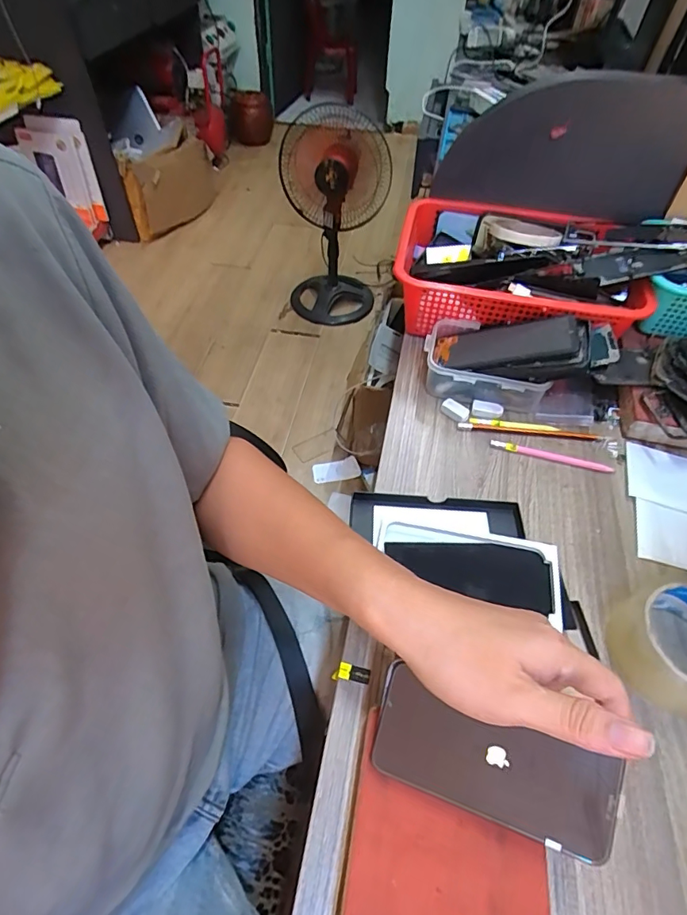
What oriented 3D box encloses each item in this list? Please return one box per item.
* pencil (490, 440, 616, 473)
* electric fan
[{"bbox_3d":[0.223,-0.002,0.518,0.125,0.005,0.012,15,54,10],"label":"pencil"},{"bbox_3d":[-0.022,-0.833,1.712,0.364,0.629,0.312,-31,59,-22],"label":"electric fan"}]

